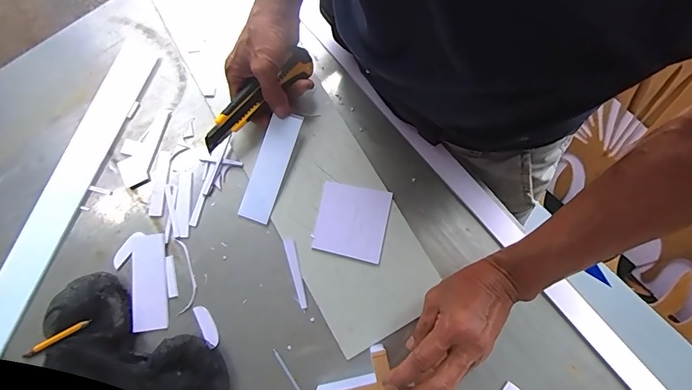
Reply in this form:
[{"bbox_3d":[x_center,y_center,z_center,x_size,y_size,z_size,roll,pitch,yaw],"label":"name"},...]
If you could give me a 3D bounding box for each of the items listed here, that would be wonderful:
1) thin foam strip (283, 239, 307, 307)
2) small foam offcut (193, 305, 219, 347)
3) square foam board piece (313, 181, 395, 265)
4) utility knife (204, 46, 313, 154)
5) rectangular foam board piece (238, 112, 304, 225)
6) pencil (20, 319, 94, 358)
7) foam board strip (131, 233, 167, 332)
[{"bbox_3d":[-0.059,0.091,0.448,0.012,0.004,0.080,-14,77,-2],"label":"thin foam strip"},{"bbox_3d":[-0.159,0.149,0.439,0.018,0.005,0.049,-26,78,-4],"label":"small foam offcut"},{"bbox_3d":[0.007,0.031,0.455,0.080,0.007,0.083,12,78,4],"label":"square foam board piece"},{"bbox_3d":[-0.105,-0.116,0.454,0.162,0.023,0.028,-42,79,-9],"label":"utility knife"},{"bbox_3d":[-0.092,-0.035,0.465,0.039,0.005,0.133,19,88,6],"label":"rectangular foam board piece"},{"bbox_3d":[-0.329,0.164,0.437,0.089,0.011,0.008,-26,78,-4],"label":"pencil"},{"bbox_3d":[-0.233,0.102,0.449,0.039,0.007,0.107,-8,77,0],"label":"foam board strip"}]

